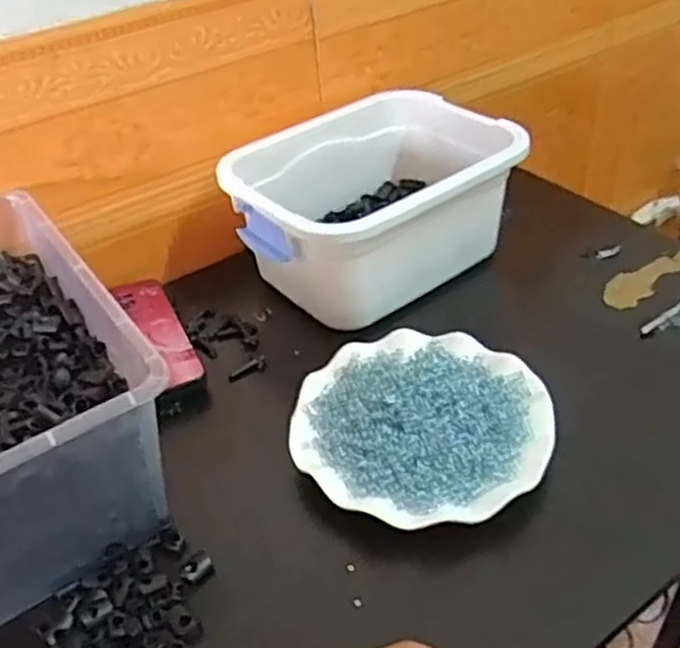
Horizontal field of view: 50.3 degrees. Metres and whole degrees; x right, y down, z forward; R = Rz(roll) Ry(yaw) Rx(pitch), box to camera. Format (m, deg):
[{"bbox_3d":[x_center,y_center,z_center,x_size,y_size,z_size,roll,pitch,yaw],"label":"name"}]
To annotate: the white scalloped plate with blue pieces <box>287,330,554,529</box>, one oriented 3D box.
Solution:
[{"bbox_3d":[0.059,0.069,0.536,0.181,0.042,0.176,-3,40,3],"label":"white scalloped plate with blue pieces"}]

